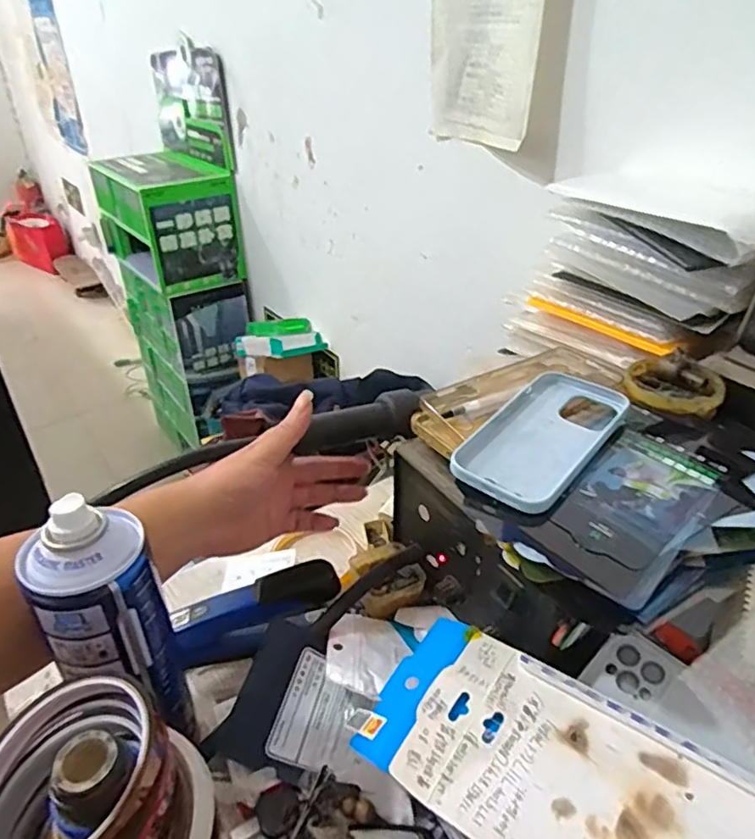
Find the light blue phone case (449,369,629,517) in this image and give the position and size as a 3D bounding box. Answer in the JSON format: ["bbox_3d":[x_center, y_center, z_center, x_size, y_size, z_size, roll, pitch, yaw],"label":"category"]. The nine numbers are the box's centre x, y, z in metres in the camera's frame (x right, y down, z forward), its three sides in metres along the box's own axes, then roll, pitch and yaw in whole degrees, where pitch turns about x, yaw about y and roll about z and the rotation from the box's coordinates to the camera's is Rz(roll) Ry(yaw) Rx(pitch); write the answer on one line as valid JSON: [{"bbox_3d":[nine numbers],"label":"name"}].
[{"bbox_3d":[0.127,0.009,0.458,0.081,0.017,0.162,25,41,34],"label":"light blue phone case"}]

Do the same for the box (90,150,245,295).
[{"bbox_3d":[-0.579,-0.549,1.675,0.246,0.265,0.497,-23,40,-31],"label":"box"}]

